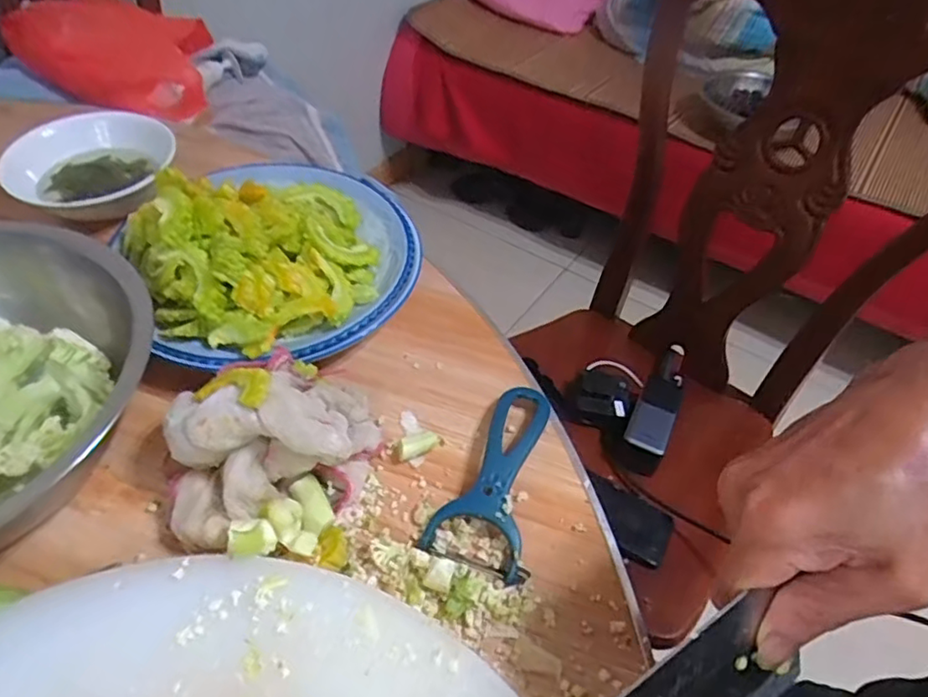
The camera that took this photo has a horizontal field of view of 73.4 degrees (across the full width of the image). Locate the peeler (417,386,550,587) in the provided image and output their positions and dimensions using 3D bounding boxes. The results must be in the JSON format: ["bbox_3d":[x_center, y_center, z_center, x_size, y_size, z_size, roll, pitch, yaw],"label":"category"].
[{"bbox_3d":[0.028,0.080,0.411,0.063,0.019,0.137,20,49,10],"label":"peeler"}]

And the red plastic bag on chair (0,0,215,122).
[{"bbox_3d":[-0.487,-0.422,0.881,0.230,0.123,0.164,-4,48,-7],"label":"red plastic bag on chair"}]

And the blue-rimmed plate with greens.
[{"bbox_3d":[-0.149,-0.089,0.502,0.216,0.084,0.225,3,48,-4],"label":"blue-rimmed plate with greens"}]

